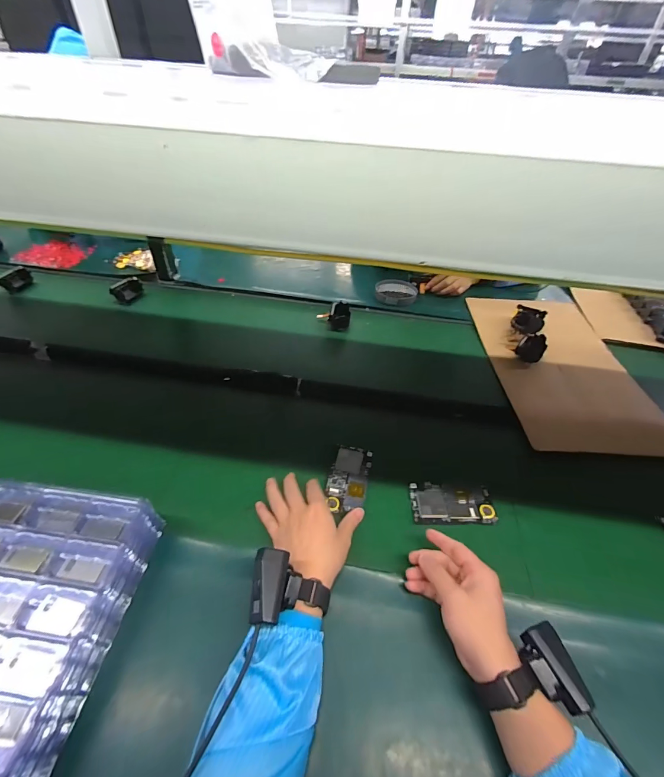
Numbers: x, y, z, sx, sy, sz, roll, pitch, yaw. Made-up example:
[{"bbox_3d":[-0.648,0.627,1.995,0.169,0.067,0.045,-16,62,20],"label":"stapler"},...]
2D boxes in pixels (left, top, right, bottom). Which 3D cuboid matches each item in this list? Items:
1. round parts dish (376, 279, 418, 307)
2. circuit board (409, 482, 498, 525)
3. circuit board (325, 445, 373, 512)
[{"bbox_3d":[0.177,-0.265,0.975,0.112,0.026,0.106,1,42,-1],"label":"round parts dish"},{"bbox_3d":[0.183,0.176,0.543,0.123,0.014,0.064,2,47,-3],"label":"circuit board"},{"bbox_3d":[0.027,0.141,0.564,0.062,0.008,0.116,10,43,9],"label":"circuit board"}]

